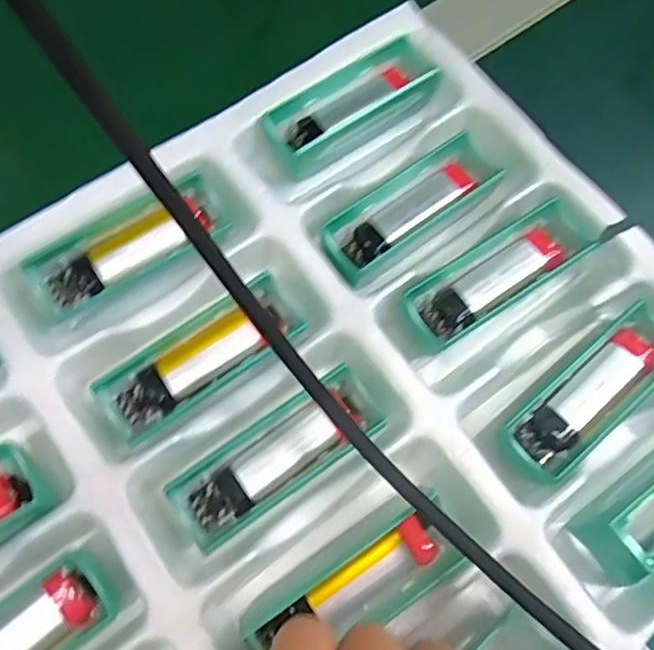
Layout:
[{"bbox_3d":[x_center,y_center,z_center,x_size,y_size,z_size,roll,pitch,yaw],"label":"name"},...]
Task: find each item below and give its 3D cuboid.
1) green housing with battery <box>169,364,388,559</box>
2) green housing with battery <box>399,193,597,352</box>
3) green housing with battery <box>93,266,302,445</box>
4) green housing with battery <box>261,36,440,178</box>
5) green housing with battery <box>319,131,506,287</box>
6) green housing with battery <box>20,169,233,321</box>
[{"bbox_3d":[-0.017,0.047,0.227,0.079,0.018,0.028,-34,77,-14],"label":"green housing with battery"},{"bbox_3d":[0.070,-0.021,0.253,0.077,0.016,0.026,-30,76,-13],"label":"green housing with battery"},{"bbox_3d":[-0.048,0.011,0.239,0.080,0.017,0.027,-36,77,-14],"label":"green housing with battery"},{"bbox_3d":[0.012,-0.099,0.277,0.080,0.016,0.031,-31,76,-13],"label":"green housing with battery"},{"bbox_3d":[0.035,-0.048,0.261,0.081,0.014,0.027,-35,77,-14],"label":"green housing with battery"},{"bbox_3d":[-0.079,-0.033,0.249,0.078,0.010,0.026,-30,76,-13],"label":"green housing with battery"}]

